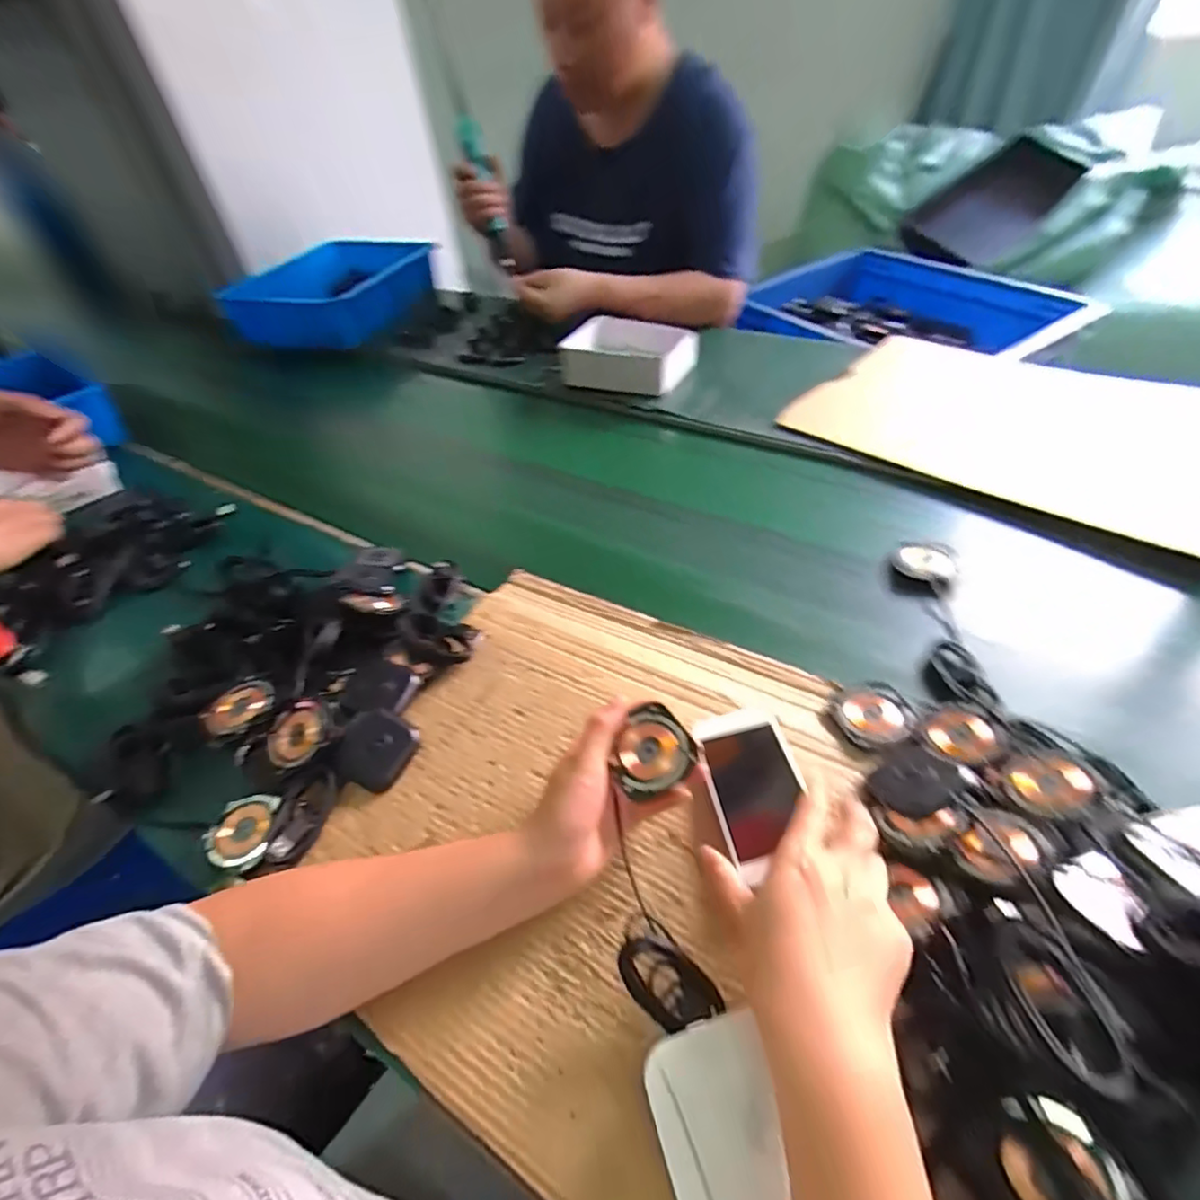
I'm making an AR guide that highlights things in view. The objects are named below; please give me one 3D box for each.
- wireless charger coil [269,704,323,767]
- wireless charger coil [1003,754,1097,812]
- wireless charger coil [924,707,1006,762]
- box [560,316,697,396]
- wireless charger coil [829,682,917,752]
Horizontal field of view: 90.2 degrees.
[{"bbox_3d":[-0.249,0.113,0.492,0.042,0.012,0.048,6,70,-12],"label":"wireless charger coil"},{"bbox_3d":[0.307,0.125,0.407,0.049,0.006,0.044,-18,43,11],"label":"wireless charger coil"},{"bbox_3d":[0.281,0.104,0.466,0.063,0.009,0.049,-5,38,-9],"label":"wireless charger coil"},{"bbox_3d":[0.042,-0.384,0.929,0.187,0.051,0.144,14,49,20],"label":"box"},{"bbox_3d":[0.223,0.094,0.484,0.061,0.008,0.059,-3,43,3],"label":"wireless charger coil"}]

